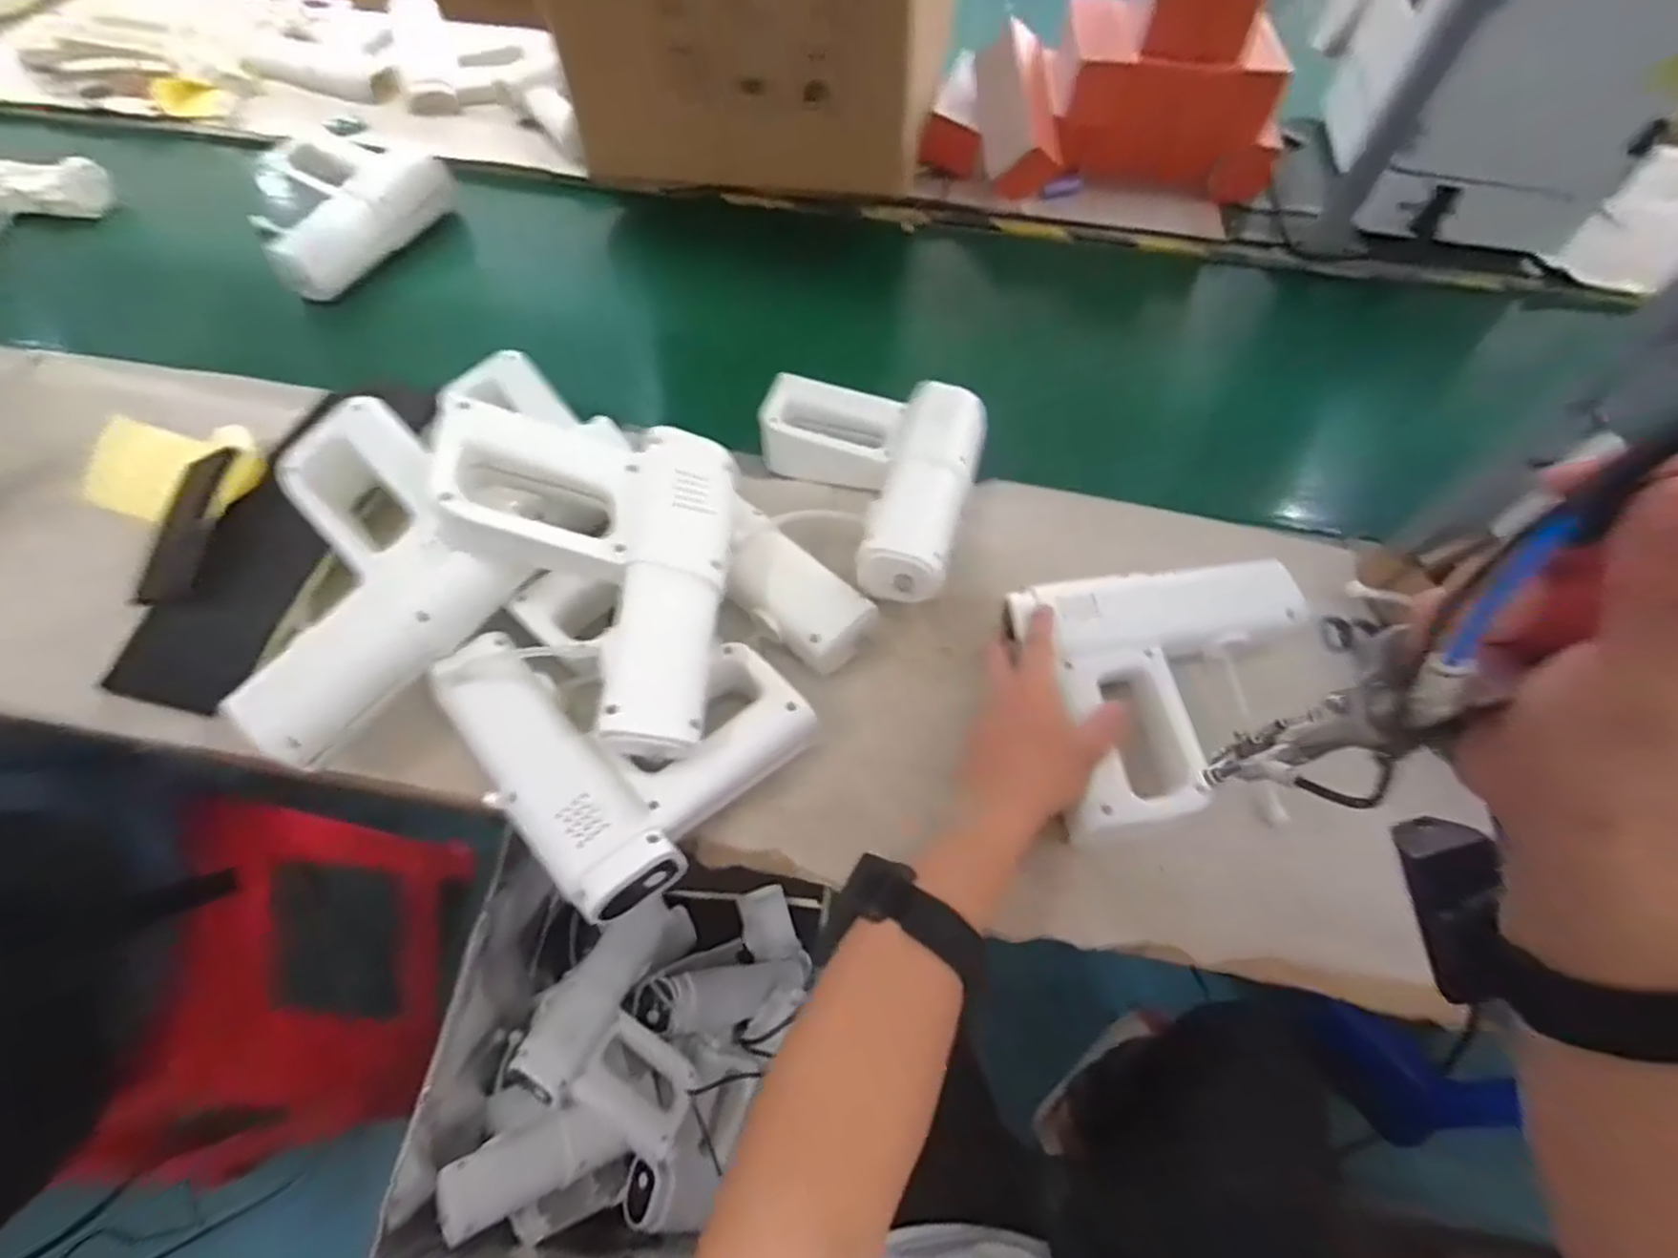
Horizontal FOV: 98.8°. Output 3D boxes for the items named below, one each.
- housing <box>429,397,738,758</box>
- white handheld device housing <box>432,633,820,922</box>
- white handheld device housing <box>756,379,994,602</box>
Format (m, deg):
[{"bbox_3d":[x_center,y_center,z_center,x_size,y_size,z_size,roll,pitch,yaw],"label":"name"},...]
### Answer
[{"bbox_3d":[-0.168,-0.032,0.466,0.181,0.074,0.209,11,68,-14],"label":"housing"},{"bbox_3d":[-0.147,0.060,0.491,0.178,0.060,0.206,-41,68,-20],"label":"white handheld device housing"},{"bbox_3d":[0.014,-0.120,0.584,0.184,0.065,0.202,12,61,6],"label":"white handheld device housing"}]

